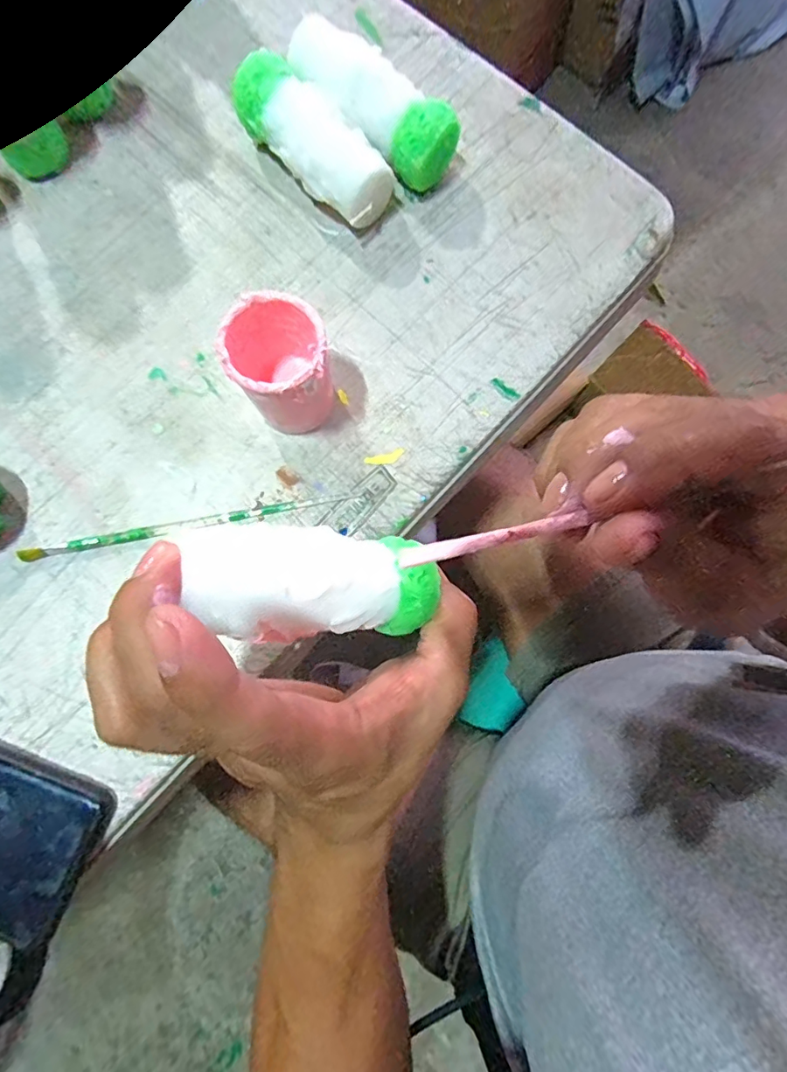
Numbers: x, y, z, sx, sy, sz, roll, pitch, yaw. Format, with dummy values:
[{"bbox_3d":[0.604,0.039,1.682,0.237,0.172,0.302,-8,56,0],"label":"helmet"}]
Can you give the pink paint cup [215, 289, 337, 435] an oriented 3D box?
[{"bbox_3d":[-0.057,-0.084,0.270,0.049,0.065,0.052,0,78,0],"label":"pink paint cup"}]

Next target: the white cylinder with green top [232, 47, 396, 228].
[{"bbox_3d":[-0.047,-0.234,0.309,0.042,0.042,0.109,-41,81,-8],"label":"white cylinder with green top"}]

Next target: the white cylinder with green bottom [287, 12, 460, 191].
[{"bbox_3d":[-0.012,-0.258,0.311,0.112,0.041,0.040,39,81,7],"label":"white cylinder with green bottom"}]

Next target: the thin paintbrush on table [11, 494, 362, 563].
[{"bbox_3d":[-0.114,-0.007,0.286,0.185,0.006,0.006,-11,79,-3],"label":"thin paintbrush on table"}]

